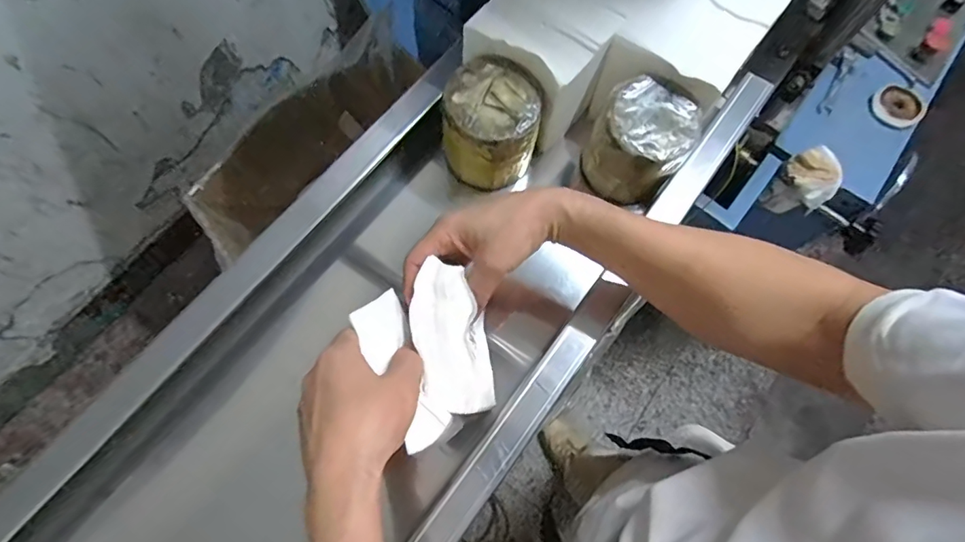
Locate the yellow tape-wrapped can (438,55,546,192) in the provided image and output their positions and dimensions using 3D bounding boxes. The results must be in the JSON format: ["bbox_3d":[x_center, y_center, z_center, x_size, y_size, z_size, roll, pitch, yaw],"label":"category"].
[{"bbox_3d":[0.010,-0.150,0.515,0.095,0.096,0.099,13,72,4],"label":"yellow tape-wrapped can"}]

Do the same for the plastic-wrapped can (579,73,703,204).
[{"bbox_3d":[0.157,-0.126,0.510,0.088,0.093,0.087,0,71,-1],"label":"plastic-wrapped can"}]

